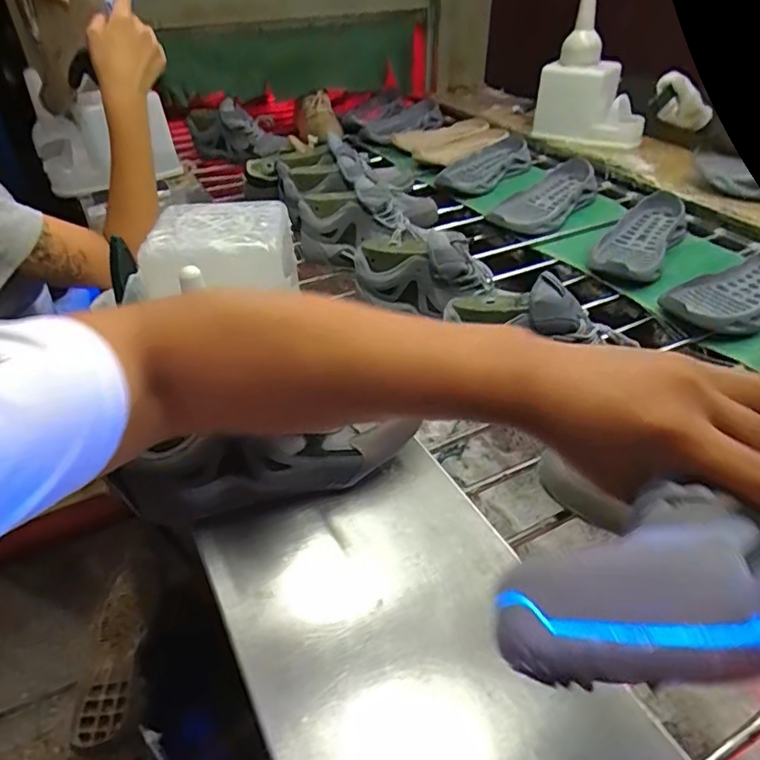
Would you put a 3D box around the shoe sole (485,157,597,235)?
[{"bbox_3d":[0.341,-0.368,1.120,0.129,0.066,0.290,28,49,32],"label":"shoe sole"}]

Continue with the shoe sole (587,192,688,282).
[{"bbox_3d":[0.458,-0.247,0.972,0.117,0.058,0.289,22,46,27],"label":"shoe sole"}]

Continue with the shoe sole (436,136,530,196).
[{"bbox_3d":[0.247,-0.491,1.275,0.120,0.054,0.297,26,48,30],"label":"shoe sole"}]

